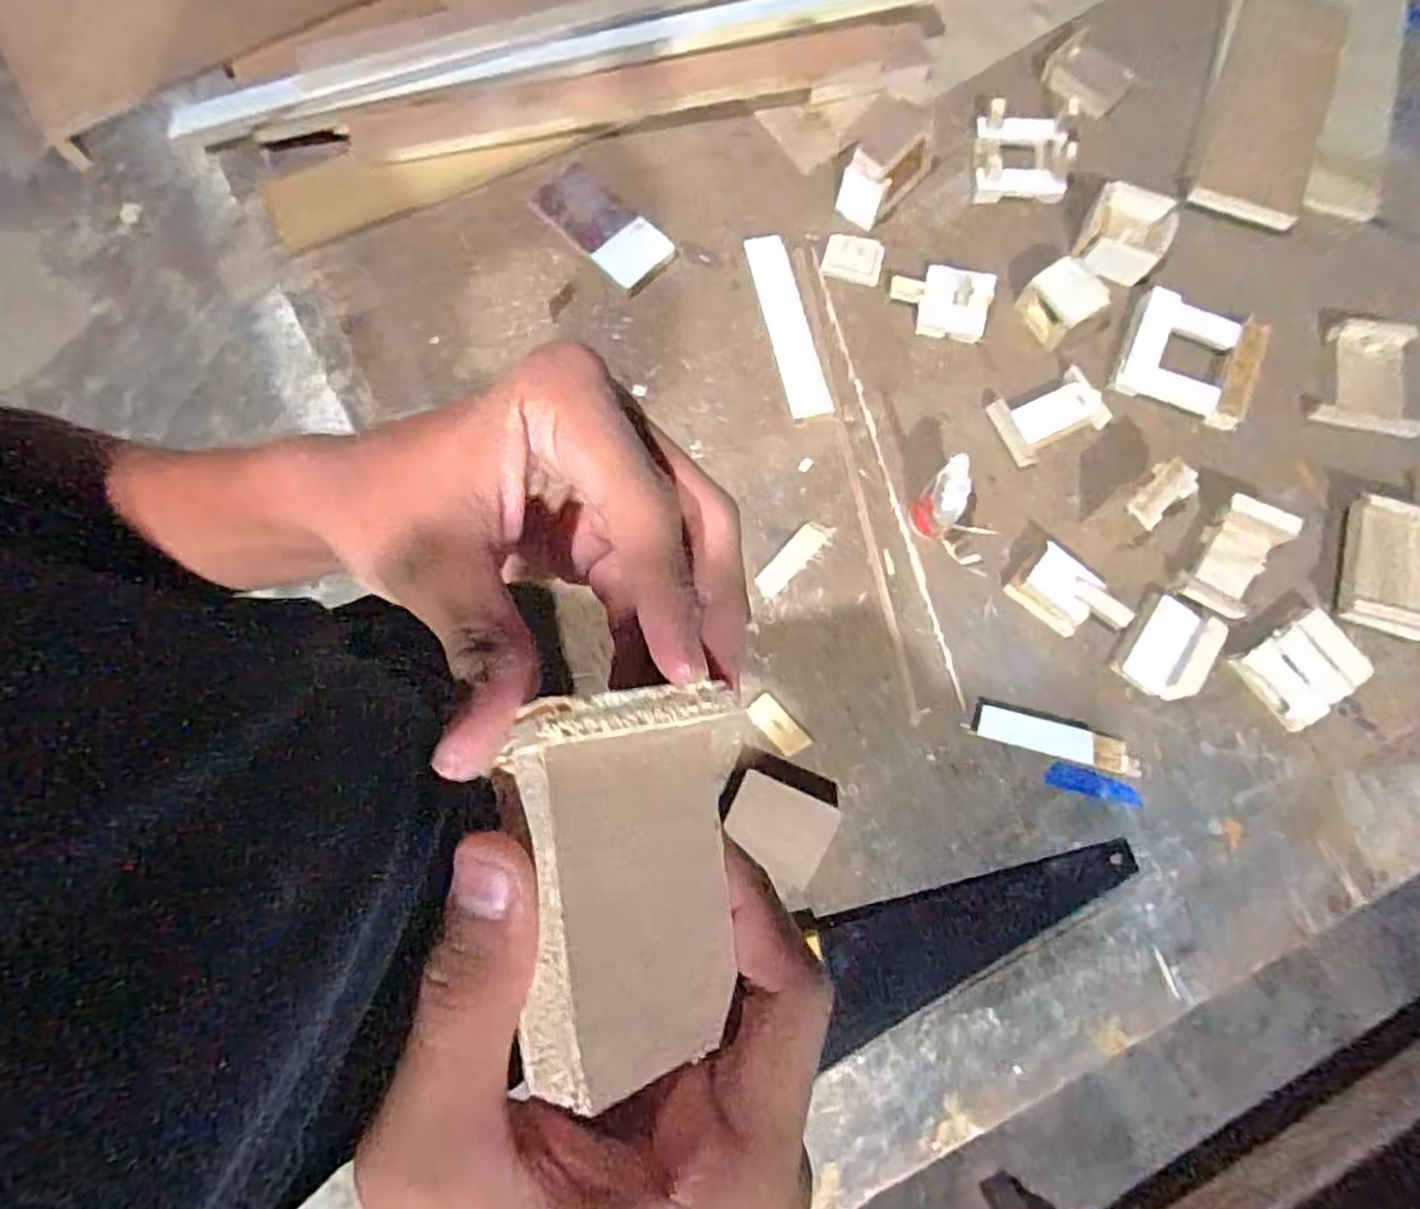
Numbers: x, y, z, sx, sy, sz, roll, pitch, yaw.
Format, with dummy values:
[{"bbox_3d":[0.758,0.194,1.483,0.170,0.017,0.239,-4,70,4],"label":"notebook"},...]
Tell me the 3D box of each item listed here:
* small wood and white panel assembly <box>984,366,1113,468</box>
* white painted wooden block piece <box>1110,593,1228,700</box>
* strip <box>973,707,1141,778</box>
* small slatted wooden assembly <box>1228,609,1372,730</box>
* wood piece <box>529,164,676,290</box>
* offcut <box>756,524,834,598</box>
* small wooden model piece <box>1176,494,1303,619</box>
[{"bbox_3d":[0.318,-0.178,0.702,0.096,0.021,0.064,-27,77,-6],"label":"small wood and white panel assembly"},{"bbox_3d":[0.398,0.035,0.648,0.065,0.033,0.090,31,79,9],"label":"white painted wooden block piece"},{"bbox_3d":[0.299,0.118,0.644,0.137,0.015,0.027,14,76,5],"label":"strip"},{"bbox_3d":[0.506,0.054,0.634,0.086,0.023,0.071,-33,77,-7],"label":"small slatted wooden assembly"},{"bbox_3d":[-0.111,-0.389,0.768,0.149,0.013,0.064,44,101,6],"label":"wood piece"},{"bbox_3d":[0.077,-0.042,0.693,0.028,0.005,0.086,41,80,10],"label":"offcut"},{"bbox_3d":[0.462,-0.040,0.656,0.061,0.037,0.101,30,78,9],"label":"small wooden model piece"}]

